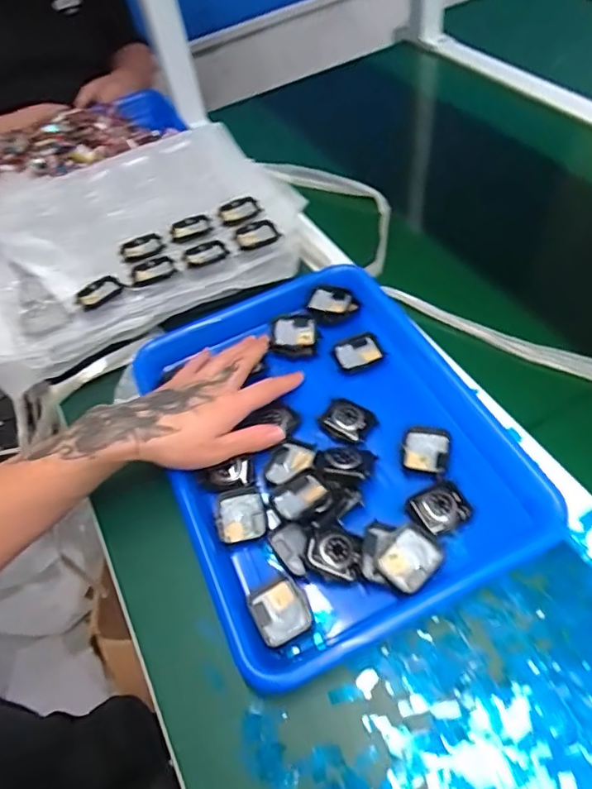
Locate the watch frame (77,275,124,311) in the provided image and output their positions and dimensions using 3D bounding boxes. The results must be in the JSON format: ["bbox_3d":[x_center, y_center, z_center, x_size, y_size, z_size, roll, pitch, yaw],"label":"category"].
[{"bbox_3d":[-0.195,-0.102,0.541,0.042,0.008,0.031,-34,54,-16],"label":"watch frame"}]

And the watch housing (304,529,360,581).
[{"bbox_3d":[0.028,0.116,0.391,0.038,0.014,0.034,5,54,14],"label":"watch housing"}]

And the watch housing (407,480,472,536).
[{"bbox_3d":[0.108,0.084,0.404,0.040,0.009,0.034,-26,53,-10],"label":"watch housing"}]

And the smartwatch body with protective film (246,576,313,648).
[{"bbox_3d":[-0.010,0.153,0.379,0.038,0.005,0.039,-27,53,-11],"label":"smartwatch body with protective film"}]

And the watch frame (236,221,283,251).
[{"bbox_3d":[-0.041,-0.170,0.572,0.043,0.008,0.032,-22,52,-7],"label":"watch frame"}]

